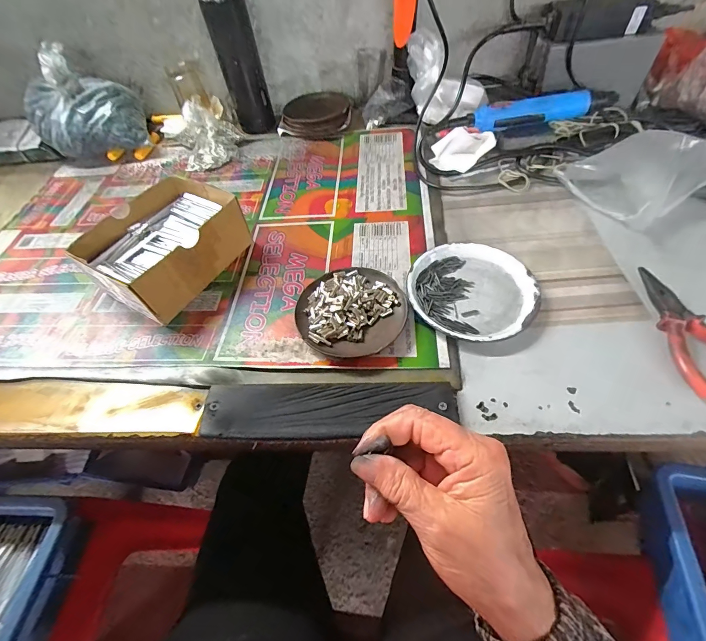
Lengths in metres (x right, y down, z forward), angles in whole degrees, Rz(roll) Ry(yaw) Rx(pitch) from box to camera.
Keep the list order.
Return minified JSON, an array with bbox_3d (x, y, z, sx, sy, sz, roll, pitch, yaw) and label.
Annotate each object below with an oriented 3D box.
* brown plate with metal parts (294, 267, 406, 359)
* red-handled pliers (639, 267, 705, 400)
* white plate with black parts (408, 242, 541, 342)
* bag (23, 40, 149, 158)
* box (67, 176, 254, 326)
[{"bbox_3d":[-0.002,-0.013,0.377,0.110,0.025,0.111,-2,55,3],"label":"brown plate with metal parts"},{"bbox_3d":[0.314,0.006,0.339,0.048,0.019,0.142,-7,55,0],"label":"red-handled pliers"},{"bbox_3d":[0.129,-0.034,0.389,0.133,0.016,0.131,-2,55,3],"label":"white plate with black parts"},{"bbox_3d":[-0.449,-0.351,0.584,0.176,0.132,0.111,-12,55,-3],"label":"bag"},{"bbox_3d":[-0.225,-0.092,0.430,0.124,0.067,0.161,24,61,20],"label":"box"}]

